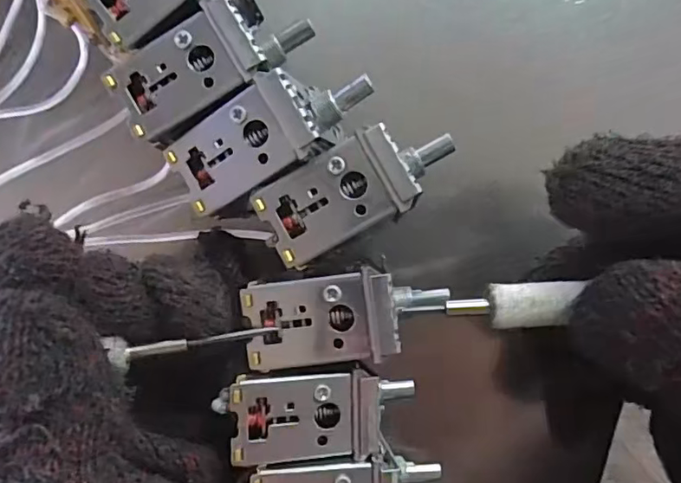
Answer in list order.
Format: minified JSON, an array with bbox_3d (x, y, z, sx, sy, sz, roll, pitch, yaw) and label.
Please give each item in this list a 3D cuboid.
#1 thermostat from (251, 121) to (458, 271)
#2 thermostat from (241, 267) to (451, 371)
[{"bbox_3d":[0.005,-0.015,0.142,0.051,0.018,0.022,-31,90,4],"label":"thermostat"},{"bbox_3d":[0.002,0.019,0.144,0.051,0.016,0.022,-7,91,3],"label":"thermostat"}]

